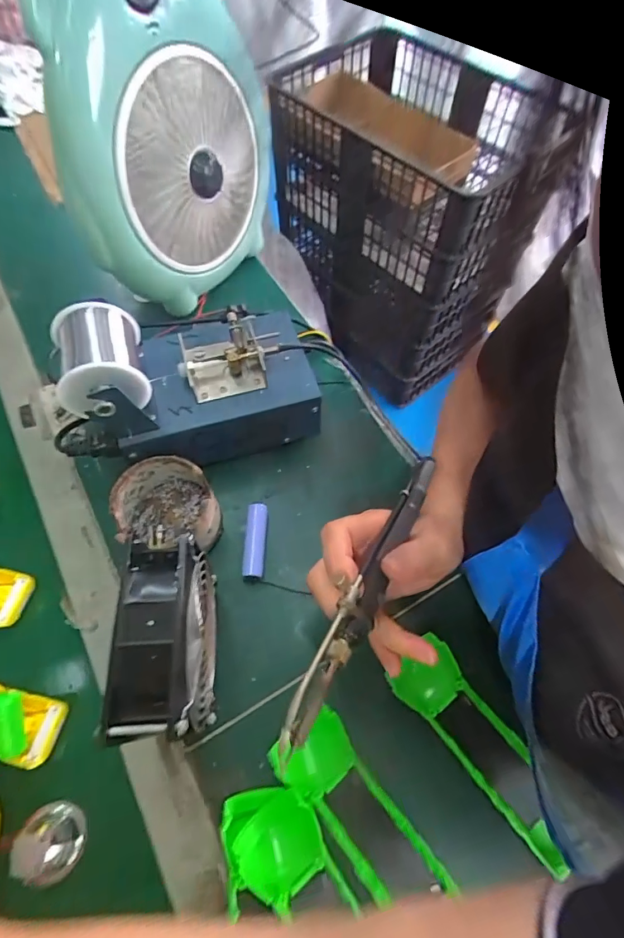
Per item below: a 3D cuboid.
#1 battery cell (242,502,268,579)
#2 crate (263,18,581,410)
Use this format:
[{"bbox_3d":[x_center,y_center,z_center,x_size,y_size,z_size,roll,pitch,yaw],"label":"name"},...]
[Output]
[{"bbox_3d":[-0.049,0.065,0.392,0.019,0.019,0.065,-1,63,0],"label":"battery cell"},{"bbox_3d":[0.213,-0.666,1.189,0.479,0.529,0.640,-37,68,-16],"label":"crate"}]

